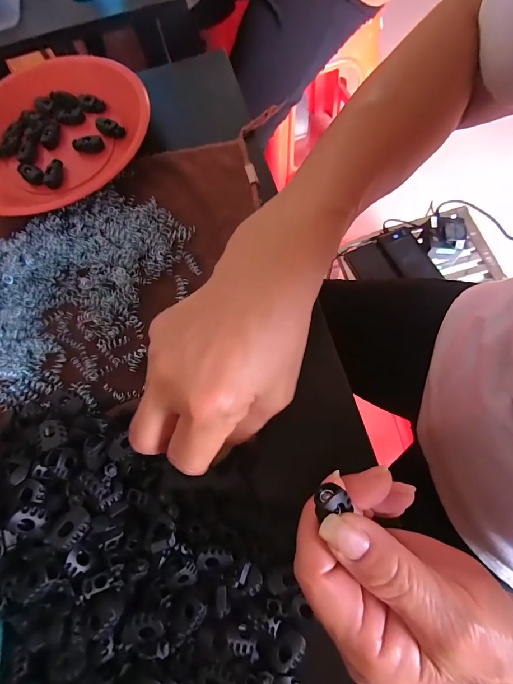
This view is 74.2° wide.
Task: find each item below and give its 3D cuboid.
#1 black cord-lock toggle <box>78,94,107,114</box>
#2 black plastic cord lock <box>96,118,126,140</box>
[{"bbox_3d":[-0.170,-0.247,0.351,0.027,0.010,0.016,8,73,9],"label":"black cord-lock toggle"},{"bbox_3d":[-0.144,-0.211,0.334,0.029,0.008,0.014,25,77,14],"label":"black plastic cord lock"}]

